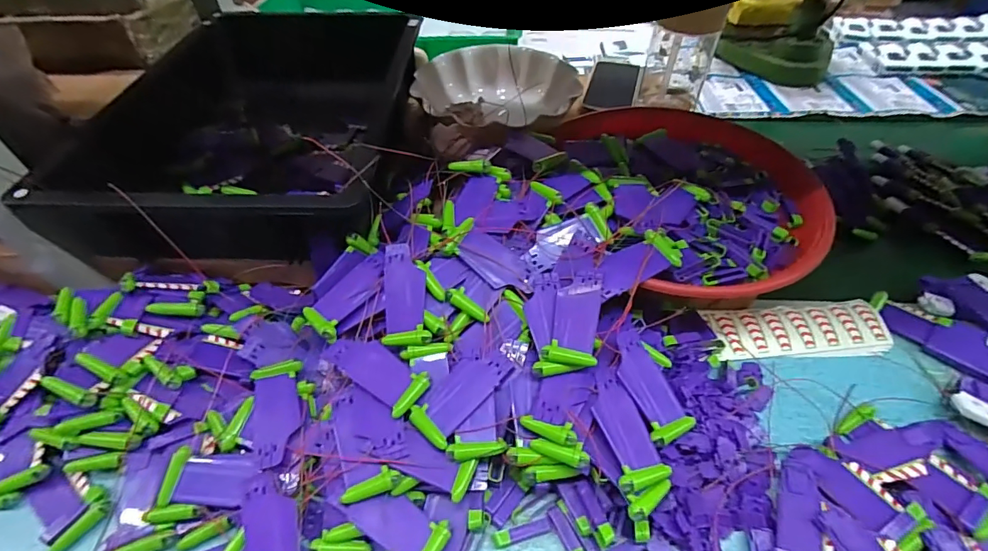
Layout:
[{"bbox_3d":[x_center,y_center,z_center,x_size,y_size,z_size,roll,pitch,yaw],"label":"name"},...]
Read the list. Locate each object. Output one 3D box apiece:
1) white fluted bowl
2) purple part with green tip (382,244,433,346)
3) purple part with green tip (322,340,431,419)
[{"bbox_3d":[0.000,-0.255,0.634,0.193,0.064,0.191,-1,49,1],"label":"white fluted bowl"},{"bbox_3d":[-0.079,0.015,0.397,0.039,0.009,0.089,-7,78,-4],"label":"purple part with green tip"},{"bbox_3d":[-0.097,0.079,0.378,0.086,0.018,0.038,29,55,23],"label":"purple part with green tip"}]

